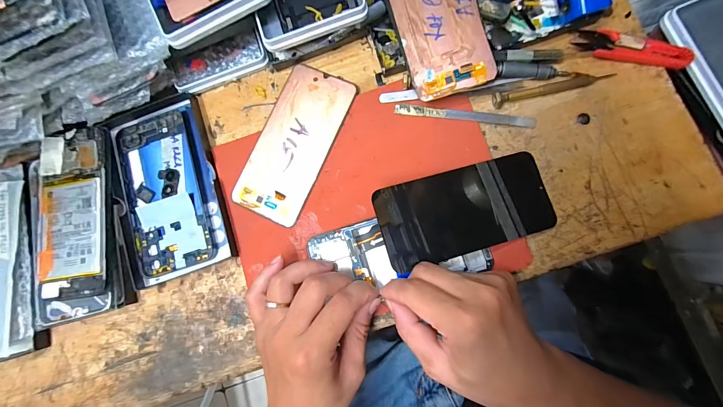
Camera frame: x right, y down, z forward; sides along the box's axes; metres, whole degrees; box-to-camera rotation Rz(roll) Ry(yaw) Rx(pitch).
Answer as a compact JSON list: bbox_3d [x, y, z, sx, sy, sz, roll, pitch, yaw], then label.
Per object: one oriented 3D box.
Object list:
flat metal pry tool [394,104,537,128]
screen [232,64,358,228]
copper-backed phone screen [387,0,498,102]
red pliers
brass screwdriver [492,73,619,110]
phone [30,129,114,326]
[{"bbox_3d":[0.095,-0.081,0.301,0.127,0.006,0.009,7,84,6],"label":"flat metal pry tool"},{"bbox_3d":[-0.066,-0.058,0.314,0.072,0.004,0.150,25,87,8],"label":"screen"},{"bbox_3d":[0.067,-0.170,0.289,0.075,0.004,0.147,-16,84,10],"label":"copper-backed phone screen"},{"bbox_3d":[0.244,-0.139,0.294,0.096,0.010,0.022,16,86,7],"label":"red pliers"},{"bbox_3d":[0.174,-0.105,0.293,0.106,0.008,0.012,-10,83,5],"label":"brass screwdriver"},{"bbox_3d":[-0.284,0.020,0.316,0.082,0.013,0.177,-10,82,3],"label":"phone"}]

